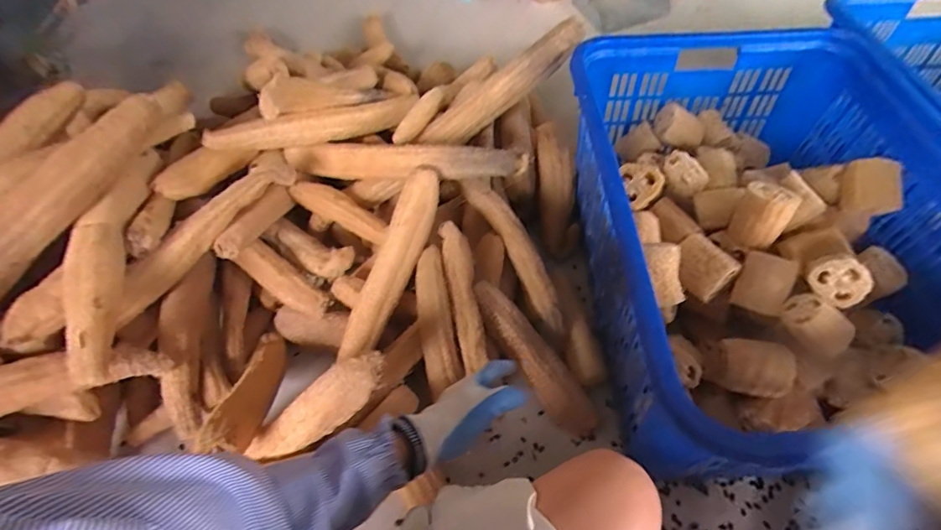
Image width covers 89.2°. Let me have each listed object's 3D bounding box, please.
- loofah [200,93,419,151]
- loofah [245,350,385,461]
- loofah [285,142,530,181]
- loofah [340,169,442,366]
[{"bbox_3d":[-0.313,-0.290,0.980,0.421,0.071,0.062,-23,56,-15],"label":"loofah"},{"bbox_3d":[-0.231,0.220,0.712,0.256,0.049,0.059,-38,55,12],"label":"loofah"},{"bbox_3d":[-0.144,-0.193,0.923,0.525,0.077,0.072,6,52,23],"label":"loofah"},{"bbox_3d":[-0.137,0.001,0.843,0.064,0.055,0.348,26,93,19],"label":"loofah"}]

